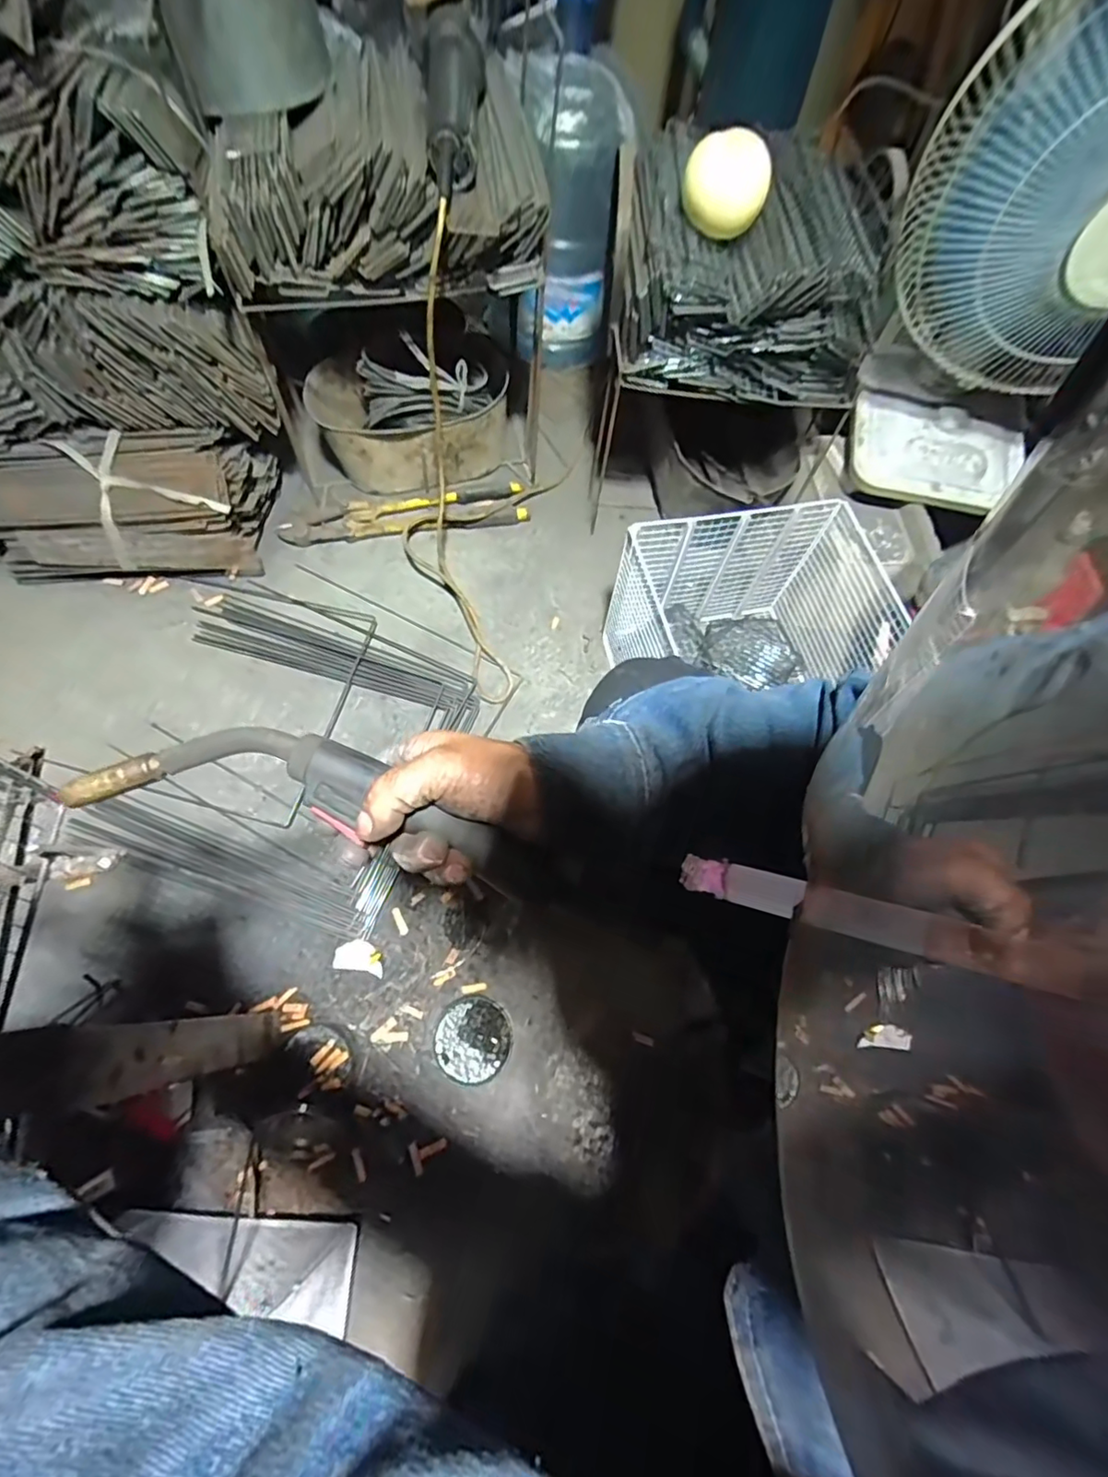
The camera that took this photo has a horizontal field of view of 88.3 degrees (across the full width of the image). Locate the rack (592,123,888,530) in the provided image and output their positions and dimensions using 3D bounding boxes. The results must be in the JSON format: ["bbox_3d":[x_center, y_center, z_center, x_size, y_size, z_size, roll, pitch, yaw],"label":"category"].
[{"bbox_3d":[0.246,-0.625,0.771,0.328,0.172,0.268,1,68,-3],"label":"rack"}]

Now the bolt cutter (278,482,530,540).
[{"bbox_3d":[-0.263,-0.397,1.019,0.430,0.030,0.090,-12,69,-8],"label":"bolt cutter"}]

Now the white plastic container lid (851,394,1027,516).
[{"bbox_3d":[0.561,-0.419,0.839,0.249,0.042,0.141,19,89,5],"label":"white plastic container lid"}]

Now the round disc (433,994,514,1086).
[{"bbox_3d":[-0.098,0.372,0.708,0.090,0.040,0.092,1,68,-3],"label":"round disc"}]

